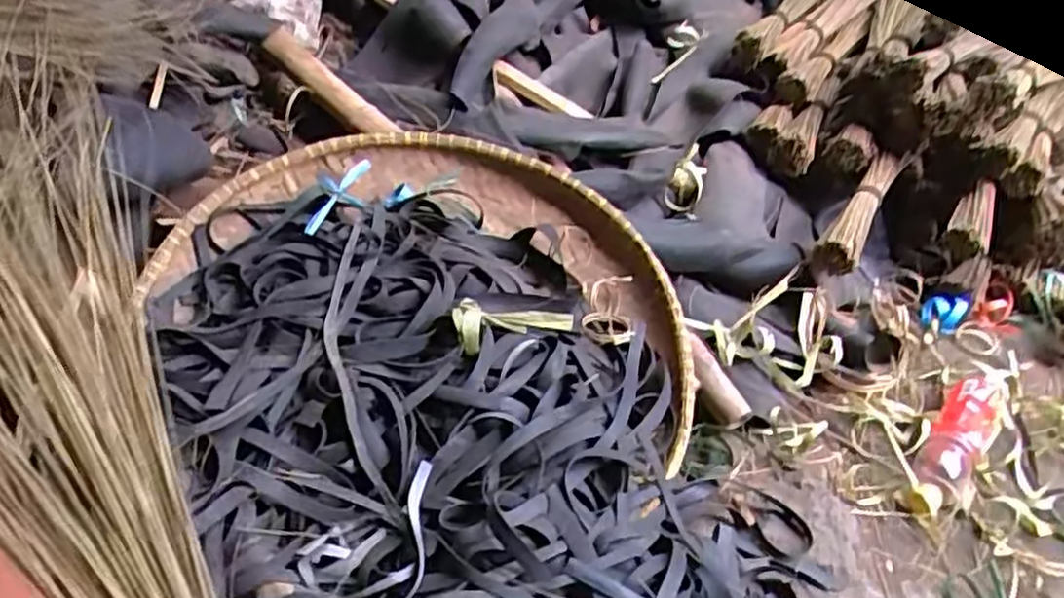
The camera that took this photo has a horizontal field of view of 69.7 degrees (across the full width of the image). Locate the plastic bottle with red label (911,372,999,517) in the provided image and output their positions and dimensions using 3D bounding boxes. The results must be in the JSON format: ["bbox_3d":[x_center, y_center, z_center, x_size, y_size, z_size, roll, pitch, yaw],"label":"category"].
[{"bbox_3d":[0.470,0.160,0.853,0.052,0.047,0.206,31,52,25],"label":"plastic bottle with red label"}]

